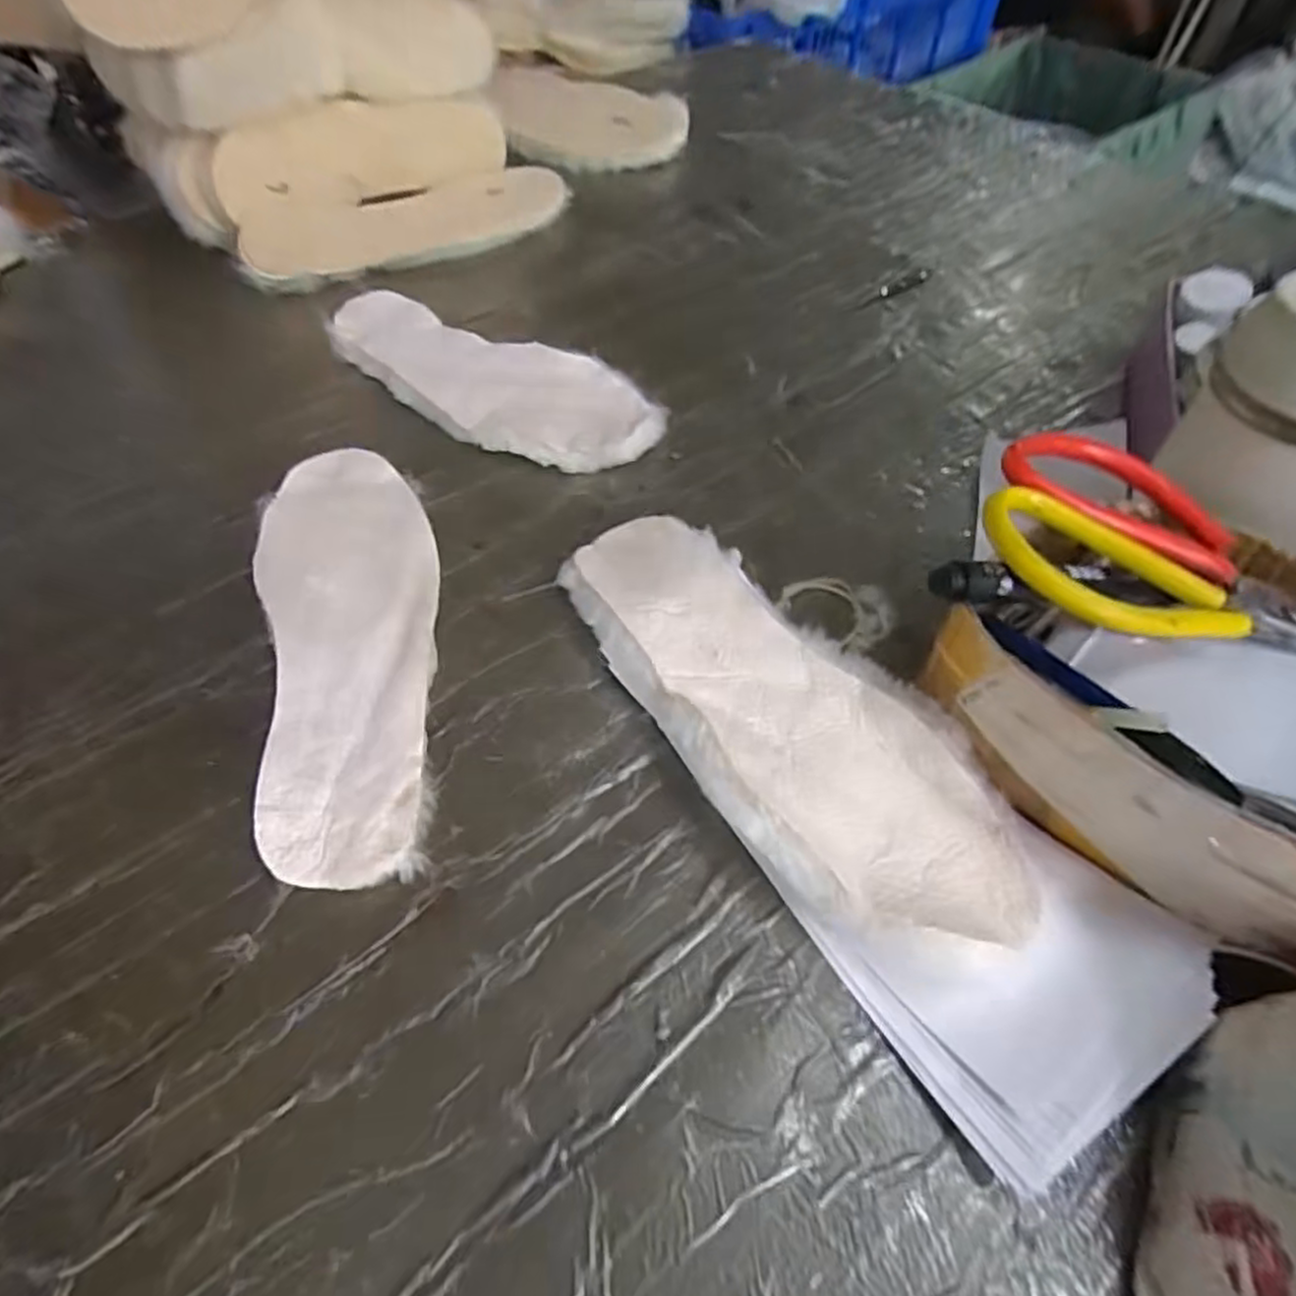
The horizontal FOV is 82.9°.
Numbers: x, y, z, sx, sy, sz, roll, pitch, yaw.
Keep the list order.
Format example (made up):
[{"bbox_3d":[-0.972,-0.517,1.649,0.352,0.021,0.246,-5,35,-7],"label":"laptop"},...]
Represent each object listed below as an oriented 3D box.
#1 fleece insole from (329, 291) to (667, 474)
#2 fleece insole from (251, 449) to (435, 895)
[{"bbox_3d":[-0.119,-0.186,0.515,0.276,0.029,0.092,26,58,21],"label":"fleece insole"},{"bbox_3d":[-0.155,-0.007,0.382,0.089,0.022,0.269,-12,53,-6],"label":"fleece insole"}]

